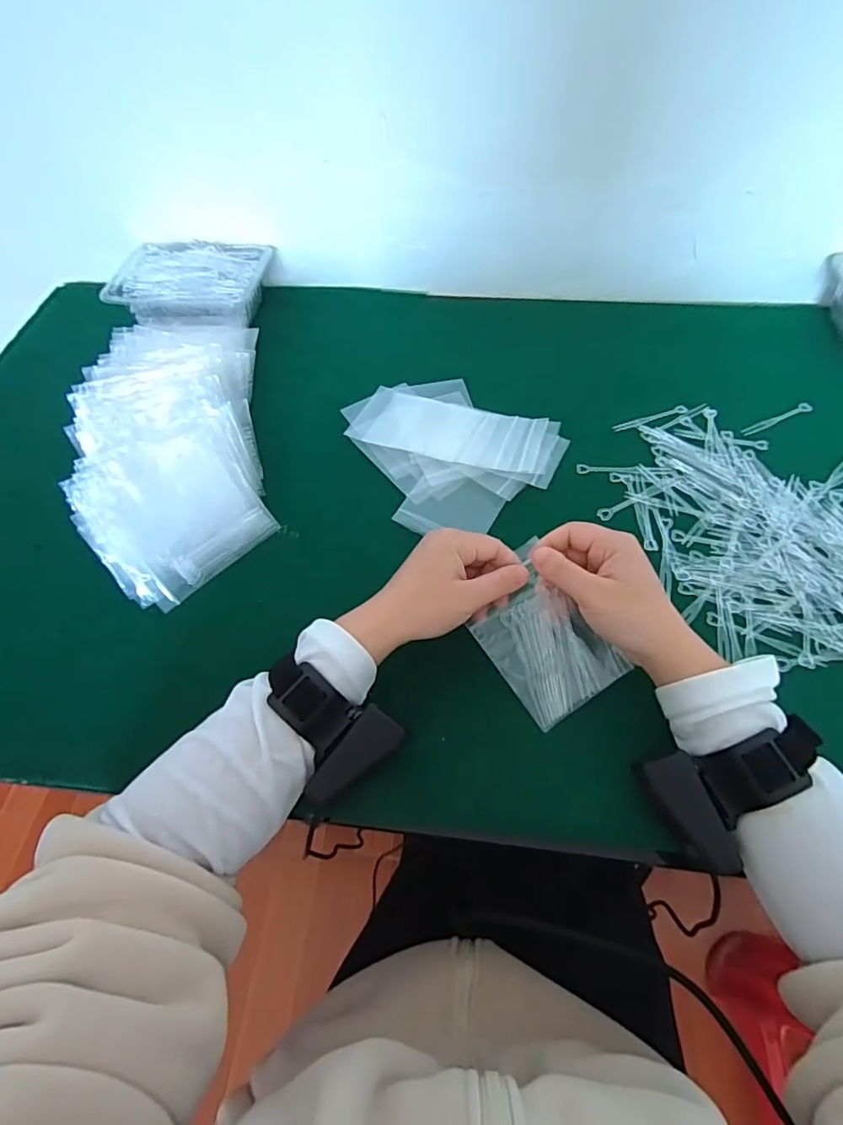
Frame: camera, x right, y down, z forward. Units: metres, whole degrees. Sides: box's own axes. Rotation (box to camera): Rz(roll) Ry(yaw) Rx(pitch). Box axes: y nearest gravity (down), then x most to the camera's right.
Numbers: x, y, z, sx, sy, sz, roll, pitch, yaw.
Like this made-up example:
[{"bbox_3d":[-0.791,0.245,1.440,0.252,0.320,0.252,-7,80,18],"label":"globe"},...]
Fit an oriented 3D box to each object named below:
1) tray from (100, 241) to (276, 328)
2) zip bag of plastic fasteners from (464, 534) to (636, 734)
[{"bbox_3d":[-0.275,-0.342,0.626,0.178,0.033,0.120,6,58,6],"label":"tray"},{"bbox_3d":[0.086,0.054,0.378,0.074,0.007,0.113,-36,85,-3],"label":"zip bag of plastic fasteners"}]

